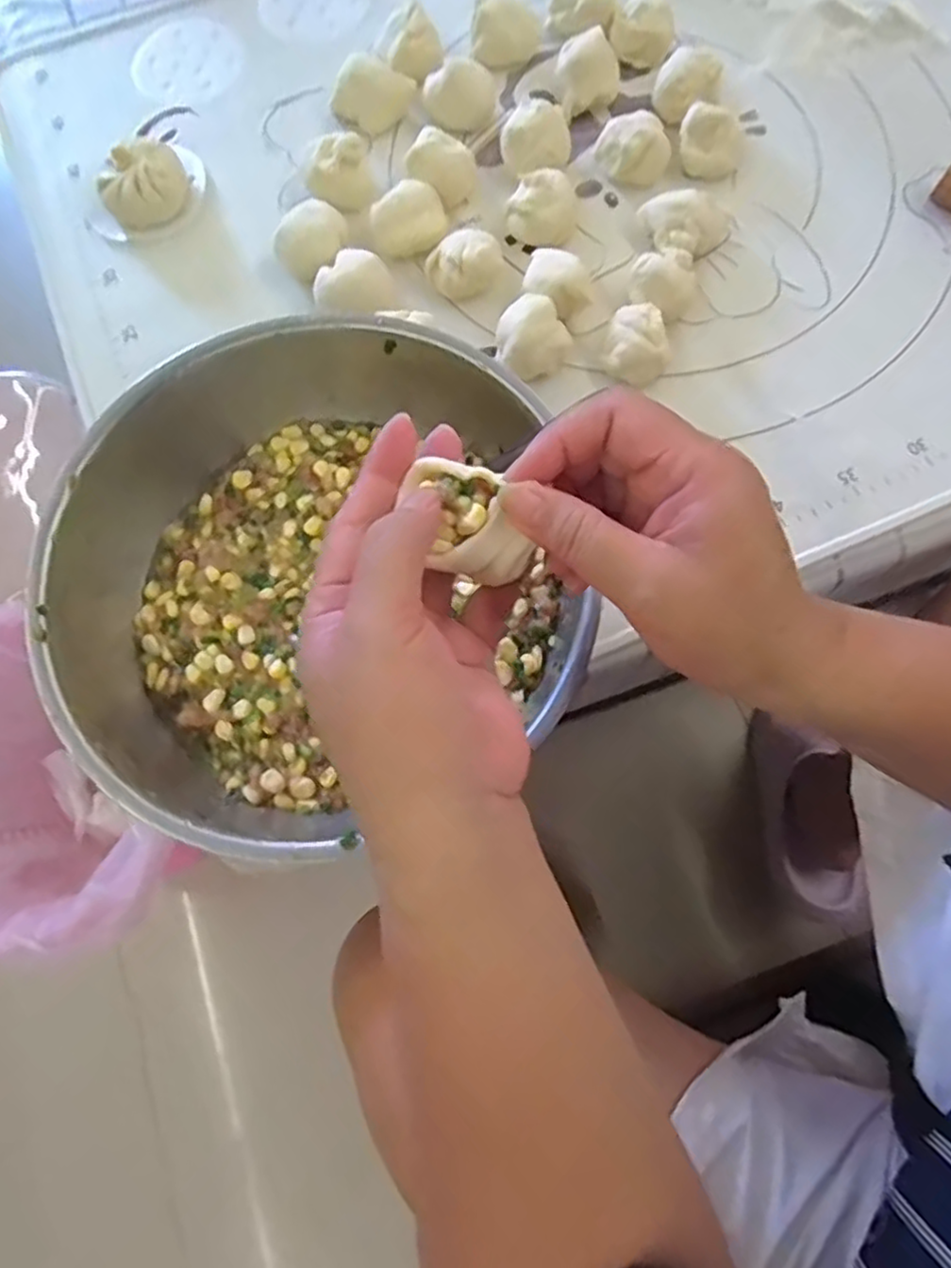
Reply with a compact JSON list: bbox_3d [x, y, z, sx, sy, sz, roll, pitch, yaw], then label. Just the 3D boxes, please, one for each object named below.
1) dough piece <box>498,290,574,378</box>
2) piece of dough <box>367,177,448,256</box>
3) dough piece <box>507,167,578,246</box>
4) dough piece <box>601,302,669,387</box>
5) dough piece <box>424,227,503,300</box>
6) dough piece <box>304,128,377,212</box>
[{"bbox_3d":[0.037,-0.181,0.414,0.044,0.033,0.044,0,75,1],"label":"dough piece"},{"bbox_3d":[-0.045,-0.280,0.451,0.050,0.029,0.037,-10,75,-1],"label":"piece of dough"},{"bbox_3d":[0.045,-0.282,0.445,0.041,0.033,0.040,28,77,8],"label":"dough piece"},{"bbox_3d":[0.099,-0.180,0.420,0.037,0.027,0.042,5,75,2],"label":"dough piece"},{"bbox_3d":[-0.008,-0.240,0.436,0.048,0.028,0.035,5,75,2],"label":"dough piece"},{"bbox_3d":[-0.093,-0.310,0.457,0.047,0.036,0.048,-10,75,-1],"label":"dough piece"}]

